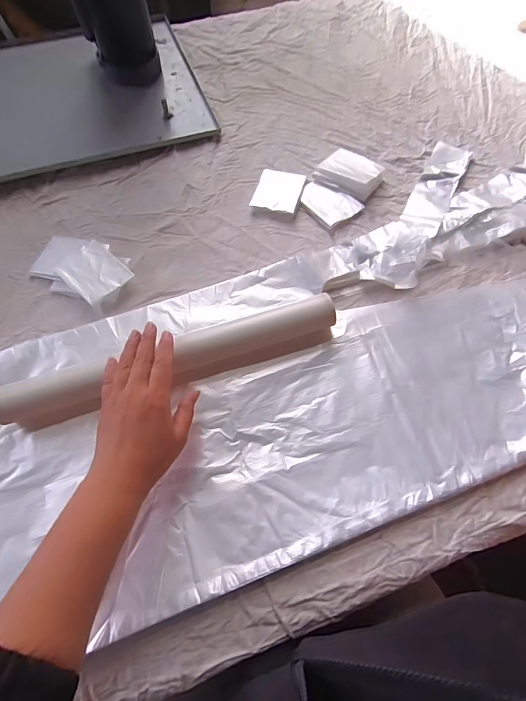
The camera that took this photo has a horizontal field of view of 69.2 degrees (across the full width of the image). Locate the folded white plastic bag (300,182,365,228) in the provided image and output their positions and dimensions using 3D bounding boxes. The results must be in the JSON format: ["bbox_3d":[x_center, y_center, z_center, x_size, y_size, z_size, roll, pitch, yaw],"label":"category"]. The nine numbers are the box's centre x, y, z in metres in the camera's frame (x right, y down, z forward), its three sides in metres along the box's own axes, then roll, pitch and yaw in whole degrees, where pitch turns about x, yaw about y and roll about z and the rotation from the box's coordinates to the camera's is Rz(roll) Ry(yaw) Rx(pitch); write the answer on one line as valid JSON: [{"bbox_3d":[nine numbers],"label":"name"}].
[{"bbox_3d":[0.091,-0.211,0.536,0.059,0.008,0.080,-34,70,-14],"label":"folded white plastic bag"}]

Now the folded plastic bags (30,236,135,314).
[{"bbox_3d":[-0.231,-0.104,0.484,0.126,0.018,0.079,26,69,11],"label":"folded plastic bags"}]

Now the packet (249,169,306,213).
[{"bbox_3d":[0.023,-0.228,0.542,0.063,0.015,0.079,14,67,6],"label":"packet"}]

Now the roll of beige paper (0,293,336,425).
[{"bbox_3d":[-0.091,0.002,0.405,0.349,0.034,0.047,-16,67,-5],"label":"roll of beige paper"}]

